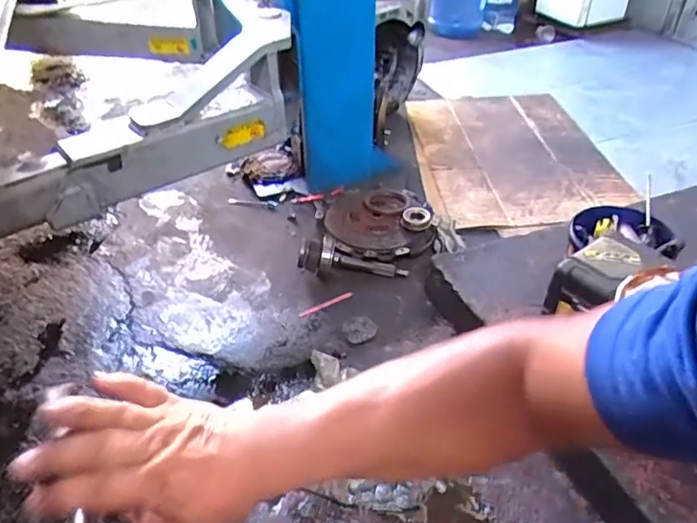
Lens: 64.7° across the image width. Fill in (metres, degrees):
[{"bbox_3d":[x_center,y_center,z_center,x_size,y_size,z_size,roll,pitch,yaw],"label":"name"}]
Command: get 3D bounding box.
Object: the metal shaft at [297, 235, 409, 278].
[{"bbox_3d":[0.012,0.000,1.210,0.242,0.061,0.065,12,41,-8],"label":"metal shaft"}]

